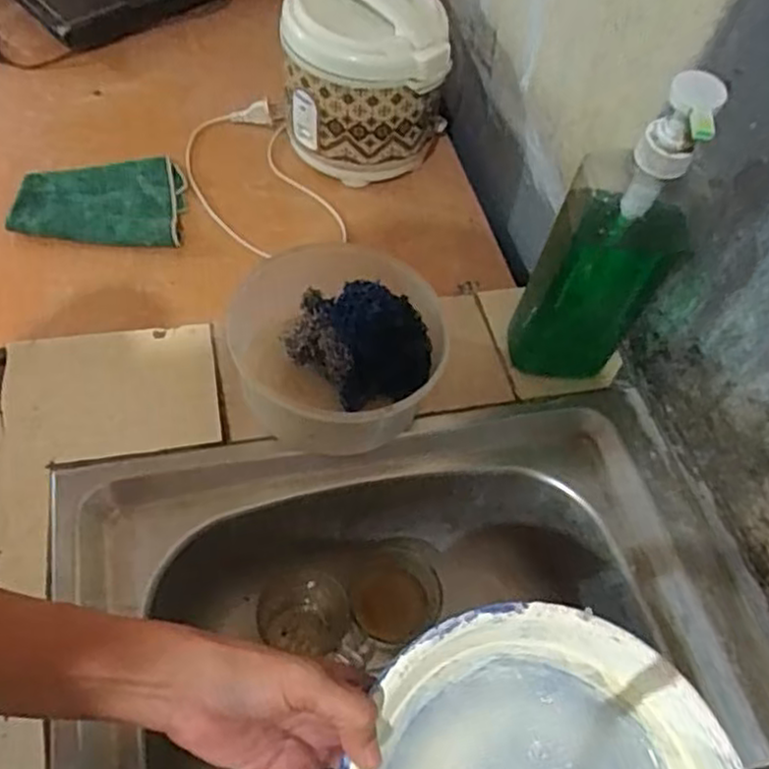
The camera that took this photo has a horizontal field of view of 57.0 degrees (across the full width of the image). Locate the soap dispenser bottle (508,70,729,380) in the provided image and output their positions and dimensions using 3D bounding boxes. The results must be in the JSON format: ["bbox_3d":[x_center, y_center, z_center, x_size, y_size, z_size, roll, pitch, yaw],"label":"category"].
[{"bbox_3d":[0.173,-0.103,0.544,0.096,0.287,0.073,33,58,17],"label":"soap dispenser bottle"}]

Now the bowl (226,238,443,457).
[{"bbox_3d":[-0.033,-0.027,0.581,0.172,0.085,0.168,3,54,-4],"label":"bowl"}]

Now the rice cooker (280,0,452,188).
[{"bbox_3d":[-0.025,-0.356,0.838,0.184,0.193,0.166,-5,55,-9],"label":"rice cooker"}]

